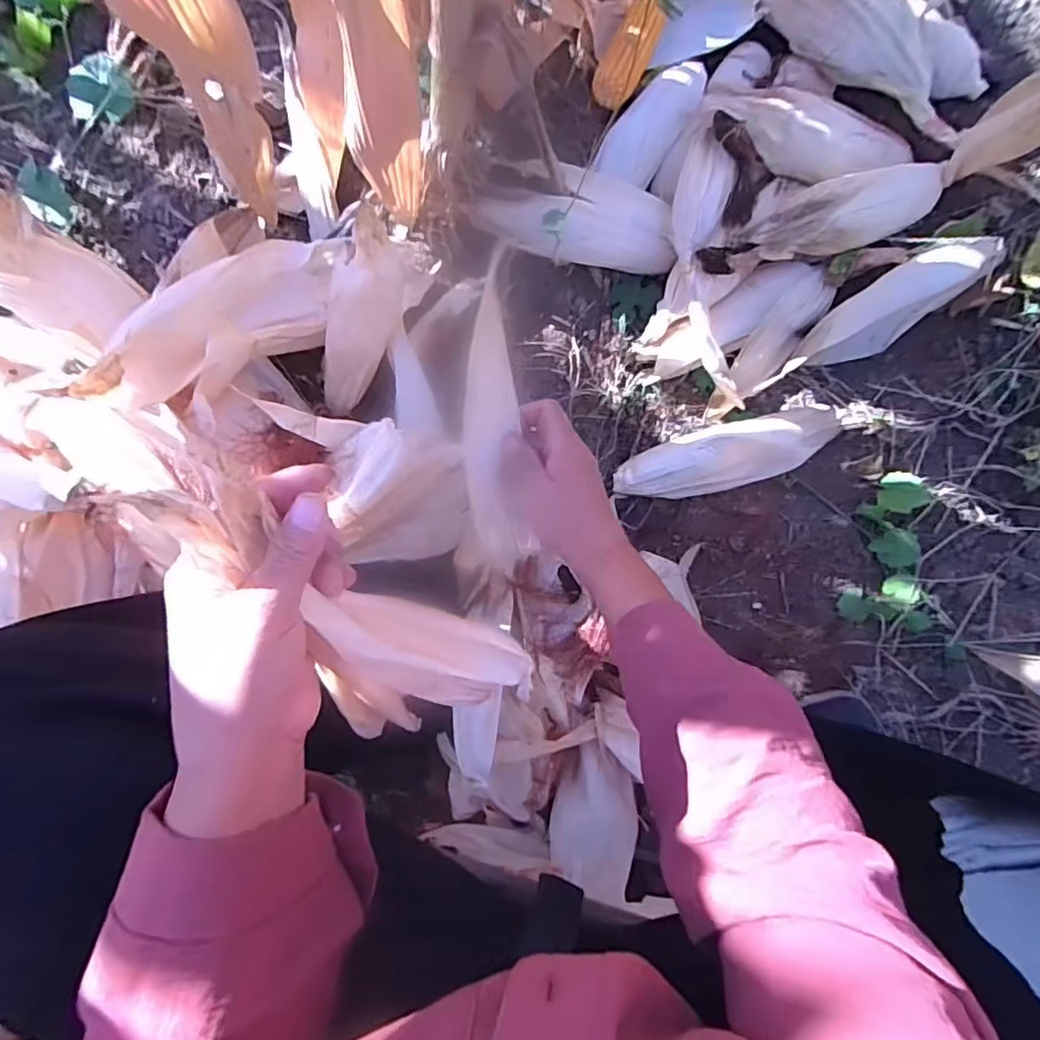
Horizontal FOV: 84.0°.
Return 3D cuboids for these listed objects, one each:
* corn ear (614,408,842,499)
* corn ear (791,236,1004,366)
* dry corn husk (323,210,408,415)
[{"bbox_3d":[0.227,-0.071,0.640,0.242,0.063,0.073,-15,90,11],"label":"corn ear"},{"bbox_3d":[0.389,-0.221,0.600,0.207,0.061,0.067,-30,91,18],"label":"corn ear"},{"bbox_3d":[-0.144,-0.183,0.530,0.048,0.209,0.046,29,48,-3],"label":"dry corn husk"}]

